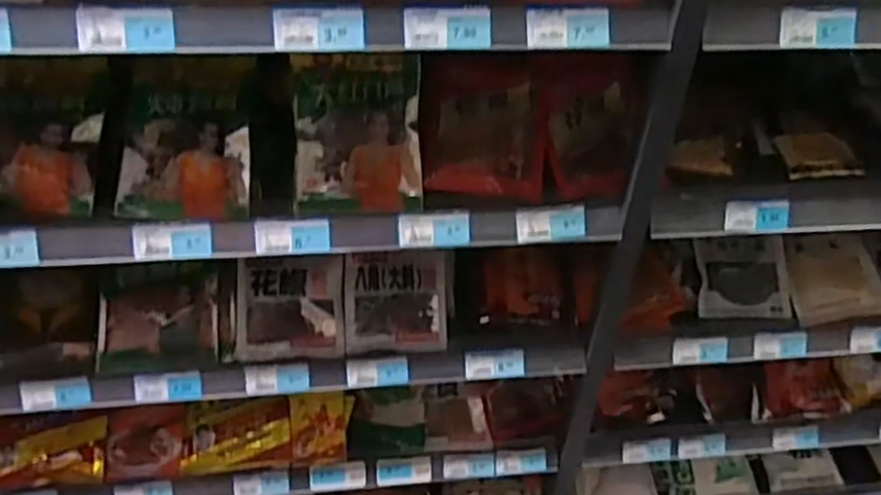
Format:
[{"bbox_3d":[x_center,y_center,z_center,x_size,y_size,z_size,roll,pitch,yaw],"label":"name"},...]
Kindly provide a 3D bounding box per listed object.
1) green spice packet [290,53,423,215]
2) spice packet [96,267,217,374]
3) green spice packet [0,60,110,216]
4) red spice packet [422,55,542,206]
[{"bbox_3d":[-0.087,-0.120,0.746,0.131,0.167,0.018,-1,9,-6],"label":"green spice packet"},{"bbox_3d":[-0.349,0.088,0.861,0.139,0.020,0.126,-4,83,-5],"label":"spice packet"},{"bbox_3d":[-0.428,-0.118,0.737,0.136,0.016,0.178,-1,69,-5],"label":"green spice packet"},{"bbox_3d":[0.045,-0.142,0.815,0.149,0.030,0.179,4,68,-7],"label":"red spice packet"}]

